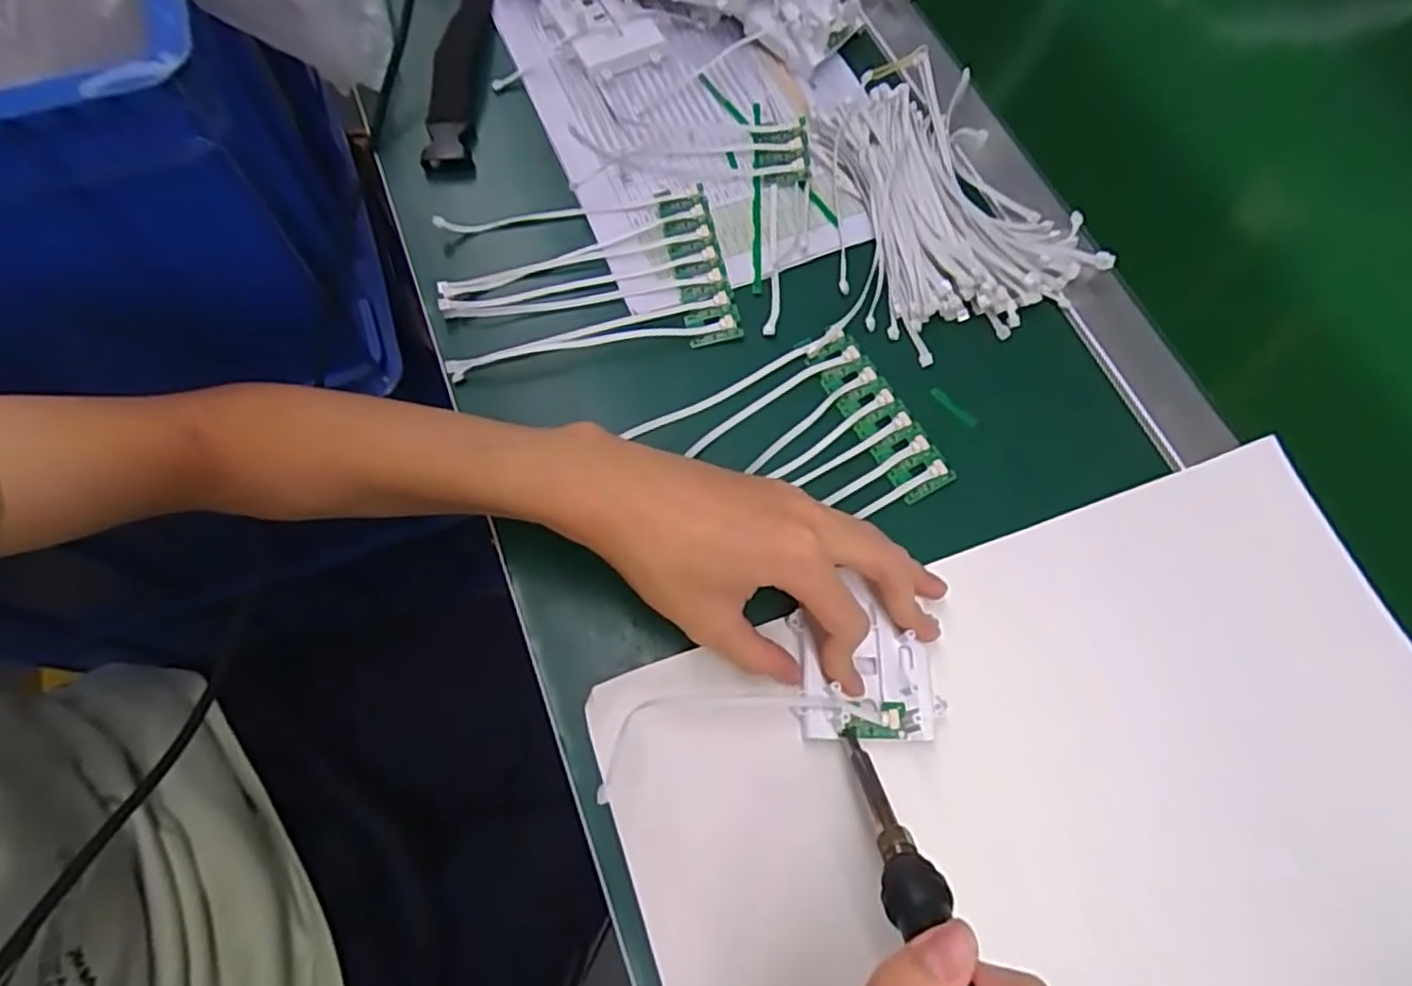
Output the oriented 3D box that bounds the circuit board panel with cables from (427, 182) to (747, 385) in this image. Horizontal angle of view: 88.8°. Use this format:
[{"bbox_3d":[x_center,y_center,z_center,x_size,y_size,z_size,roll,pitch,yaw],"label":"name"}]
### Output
[{"bbox_3d":[-0.071,-0.128,0.426,0.164,0.009,0.109,-9,67,-7],"label":"circuit board panel with cables"}]

